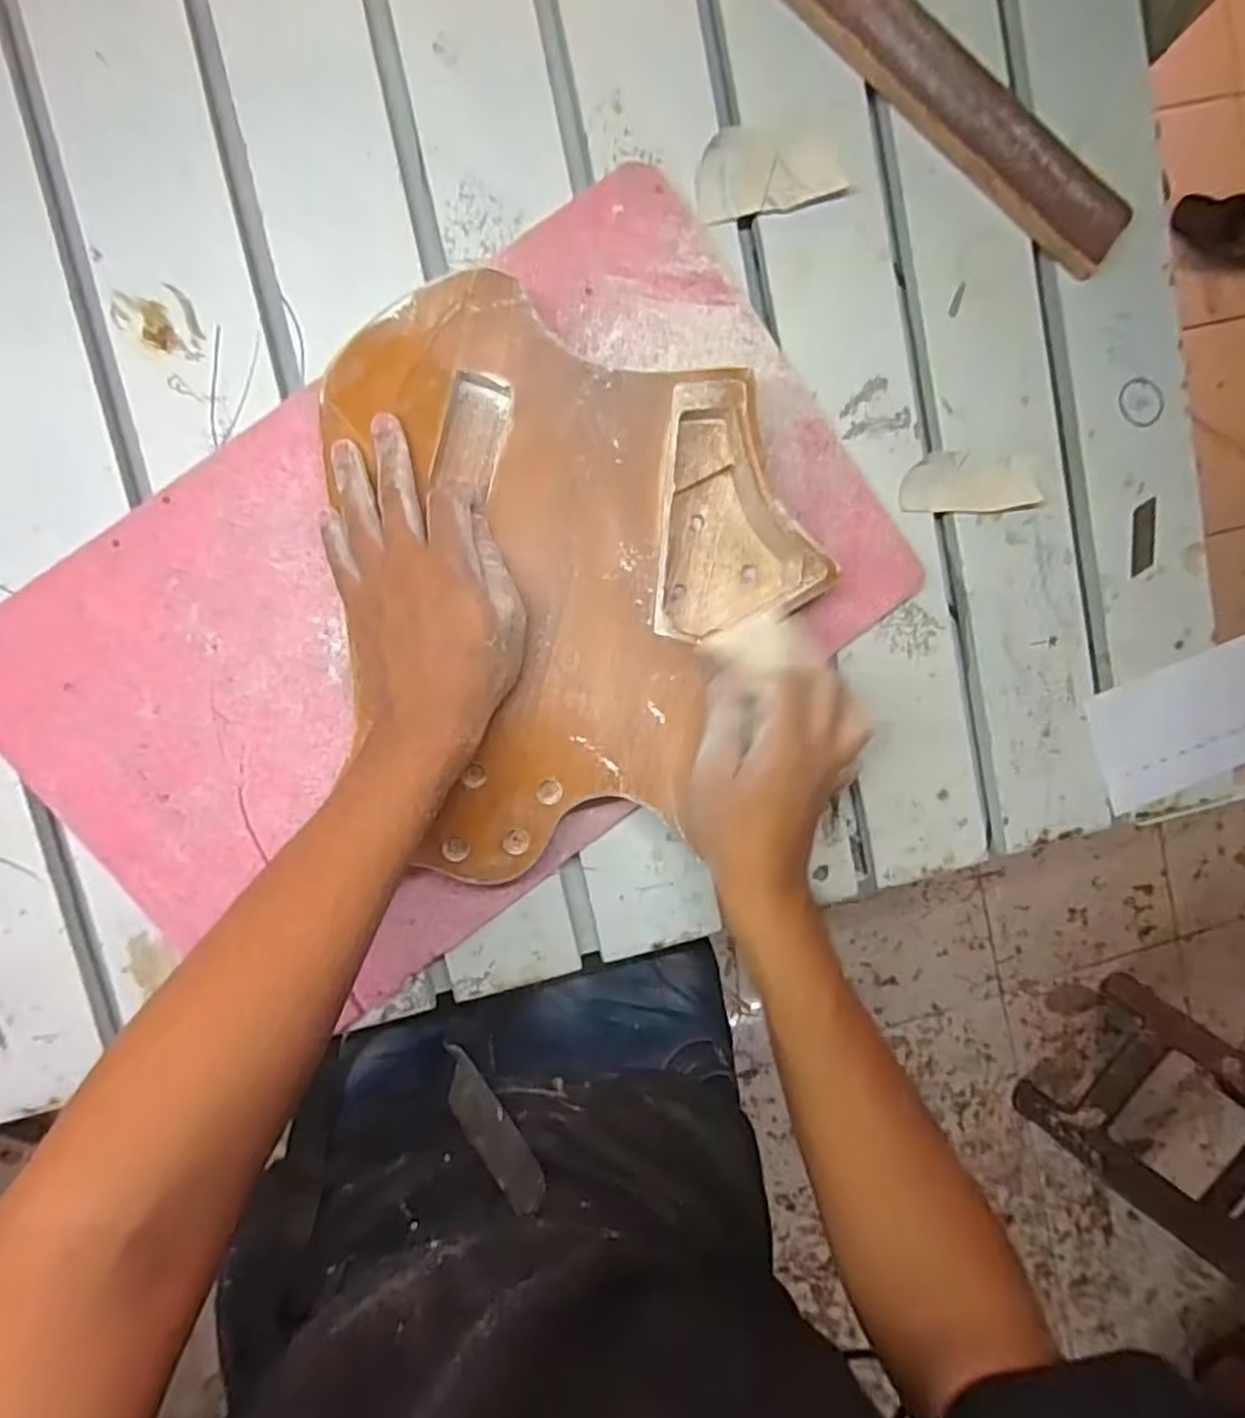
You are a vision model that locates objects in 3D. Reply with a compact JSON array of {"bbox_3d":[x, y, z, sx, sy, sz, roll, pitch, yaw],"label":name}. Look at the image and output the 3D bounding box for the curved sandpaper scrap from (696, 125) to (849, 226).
[{"bbox_3d":[0.095,-0.354,0.463,0.096,0.007,0.053,-13,95,-6],"label":"curved sandpaper scrap"}]

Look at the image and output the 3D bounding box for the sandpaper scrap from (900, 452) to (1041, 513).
[{"bbox_3d":[0.245,-0.159,0.499,0.093,0.015,0.039,1,94,-7],"label":"sandpaper scrap"}]

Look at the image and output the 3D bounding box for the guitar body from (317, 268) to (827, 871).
[{"bbox_3d":[-0.046,-0.061,0.436,0.285,0.044,0.319,18,91,-8],"label":"guitar body"}]

